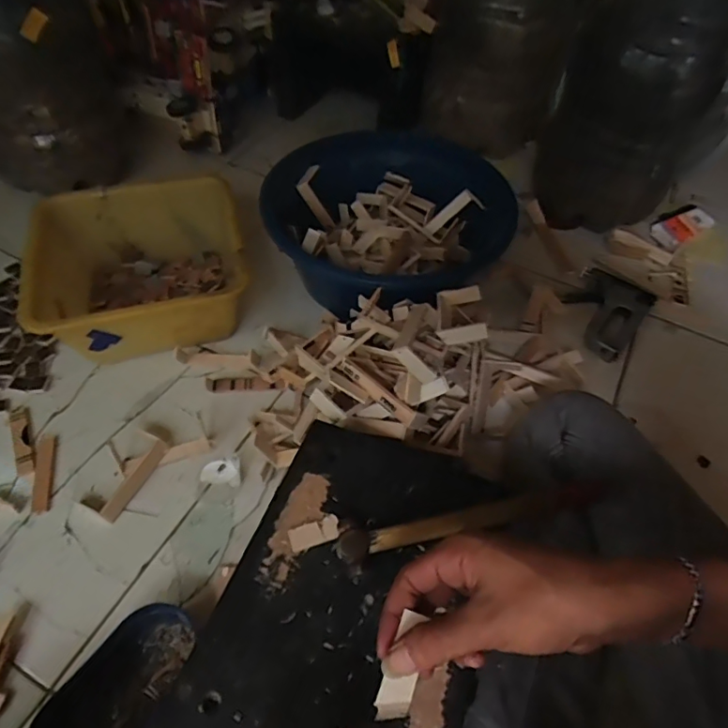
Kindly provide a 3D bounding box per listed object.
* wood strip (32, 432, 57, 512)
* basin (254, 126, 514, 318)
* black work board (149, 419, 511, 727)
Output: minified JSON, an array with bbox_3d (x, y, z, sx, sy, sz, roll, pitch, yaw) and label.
[{"bbox_3d":[-0.377,0.127,0.620,0.021,0.005,0.099,-8,53,-11],"label":"wood strip"},{"bbox_3d":[0.033,-0.218,0.792,0.300,0.127,0.308,1,52,-2],"label":"basin"},{"bbox_3d":[-0.002,0.191,0.438,0.204,0.032,0.282,19,53,10],"label":"black work board"}]

